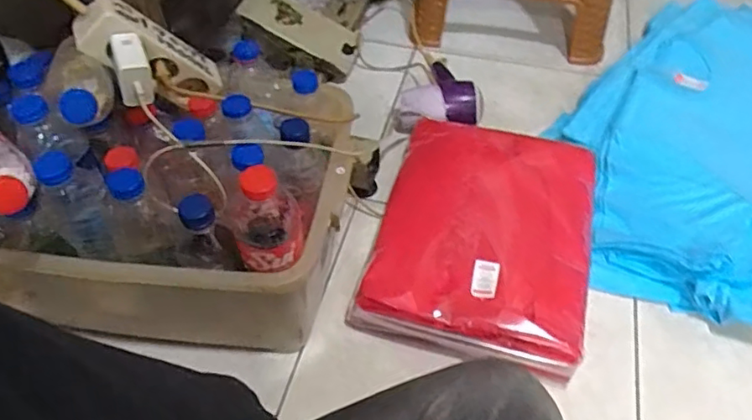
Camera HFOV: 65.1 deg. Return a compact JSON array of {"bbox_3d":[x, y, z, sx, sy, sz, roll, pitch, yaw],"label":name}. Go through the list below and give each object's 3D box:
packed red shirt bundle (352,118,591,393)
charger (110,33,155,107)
[{"bbox_3d":[0.145,0.018,0.790,0.273,0.053,0.365,11,50,10],"label":"packed red shirt bundle"},{"bbox_3d":[-0.236,-0.137,0.571,0.032,0.025,0.068,-17,76,-13],"label":"charger"}]

